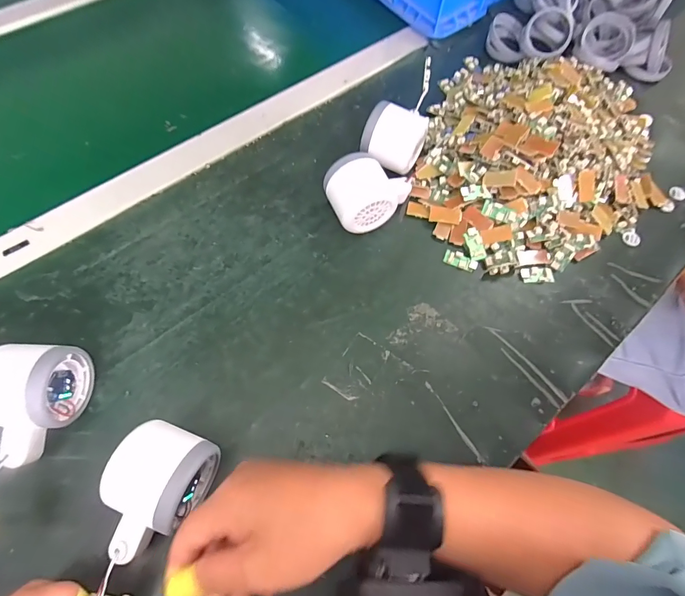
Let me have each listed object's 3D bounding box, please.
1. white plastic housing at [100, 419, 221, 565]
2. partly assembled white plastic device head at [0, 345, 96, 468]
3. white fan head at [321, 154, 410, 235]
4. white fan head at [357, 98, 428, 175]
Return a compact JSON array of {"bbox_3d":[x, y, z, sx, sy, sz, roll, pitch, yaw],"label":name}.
[{"bbox_3d":[-0.126,0.131,0.258,0.056,0.057,0.080,20,66,7],"label":"white plastic housing"},{"bbox_3d":[-0.229,0.076,0.278,0.051,0.059,0.081,9,66,1],"label":"partly assembled white plastic device head"},{"bbox_3d":[0.028,-0.102,0.373,0.083,0.054,0.053,-24,69,-13],"label":"white fan head"},{"bbox_3d":[0.056,-0.168,0.400,0.055,0.057,0.062,30,68,10],"label":"white fan head"}]

